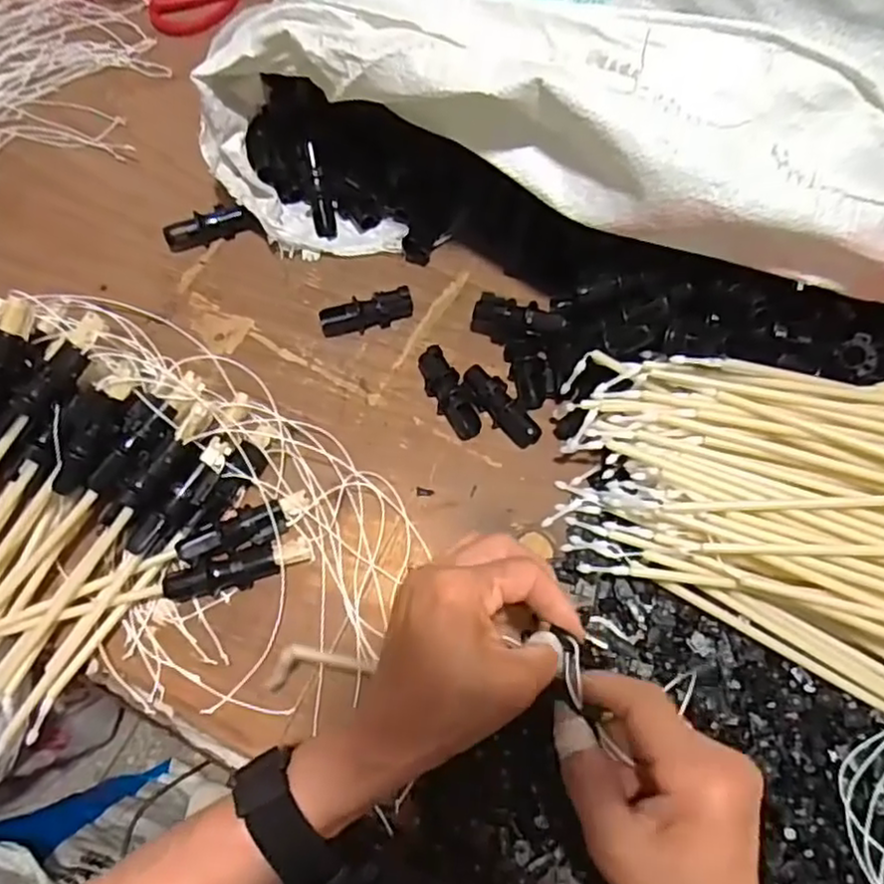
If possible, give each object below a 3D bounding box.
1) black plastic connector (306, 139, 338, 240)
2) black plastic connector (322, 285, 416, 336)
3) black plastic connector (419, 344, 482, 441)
[{"bbox_3d":[-0.093,-0.192,0.521,0.019,0.013,0.070,-10,111,-2],"label":"black plastic connector"},{"bbox_3d":[-0.055,-0.094,0.495,0.067,0.024,0.017,-18,70,-5],"label":"black plastic connector"},{"bbox_3d":[0.005,-0.034,0.469,0.024,0.021,0.066,-25,70,-7],"label":"black plastic connector"}]

